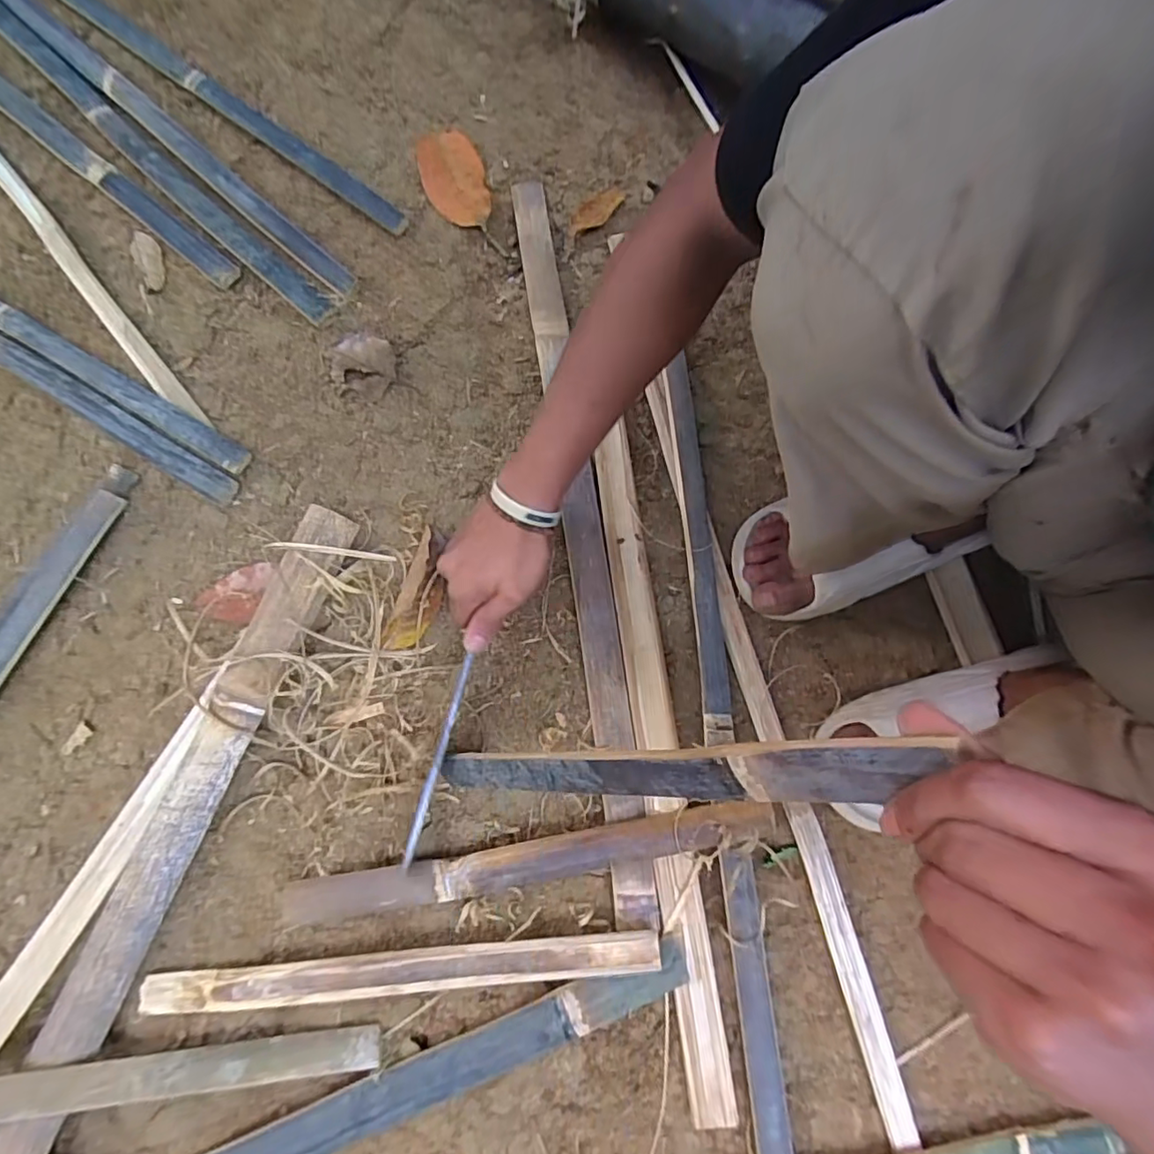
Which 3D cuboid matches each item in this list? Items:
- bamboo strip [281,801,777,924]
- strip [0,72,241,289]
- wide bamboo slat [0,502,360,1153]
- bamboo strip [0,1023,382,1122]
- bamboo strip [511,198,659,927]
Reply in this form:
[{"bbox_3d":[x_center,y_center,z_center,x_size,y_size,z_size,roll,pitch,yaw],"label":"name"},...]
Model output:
[{"bbox_3d":[-0.038,0.229,0.462,0.392,0.017,0.031,-10,76,-1],"label":"bamboo strip"},{"bbox_3d":[-0.773,-0.646,0.689,1.040,0.024,0.036,39,81,10],"label":"strip"},{"bbox_3d":[-0.359,0.285,0.446,0.051,0.015,0.758,21,78,5],"label":"wide bamboo slat"},{"bbox_3d":[-0.353,0.371,0.417,0.402,0.012,0.029,-4,54,-6],"label":"bamboo strip"},{"bbox_3d":[0.003,-0.063,0.530,0.039,0.017,0.717,-7,79,-4],"label":"bamboo strip"}]

